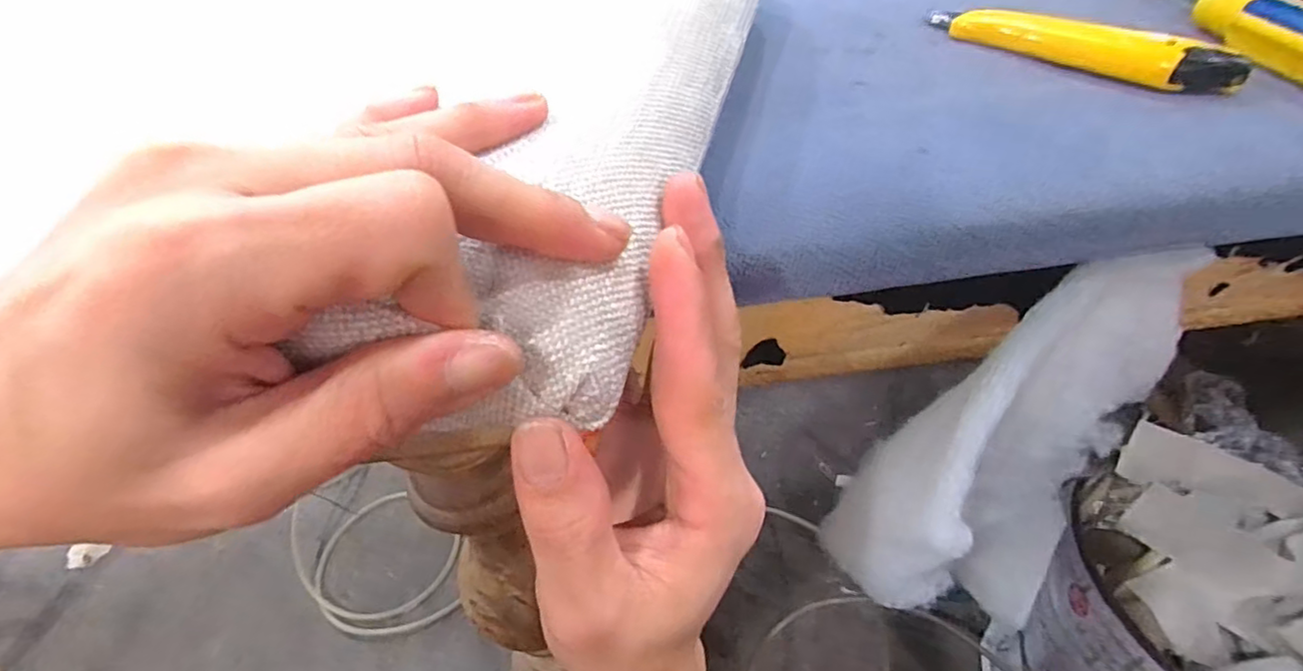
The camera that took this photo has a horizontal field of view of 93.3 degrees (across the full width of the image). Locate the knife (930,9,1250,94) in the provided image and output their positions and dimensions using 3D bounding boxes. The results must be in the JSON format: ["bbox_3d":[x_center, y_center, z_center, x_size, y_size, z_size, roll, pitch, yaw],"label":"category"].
[{"bbox_3d":[0.222,-0.158,0.331,0.157,0.018,0.027,33,56,32],"label":"knife"}]

